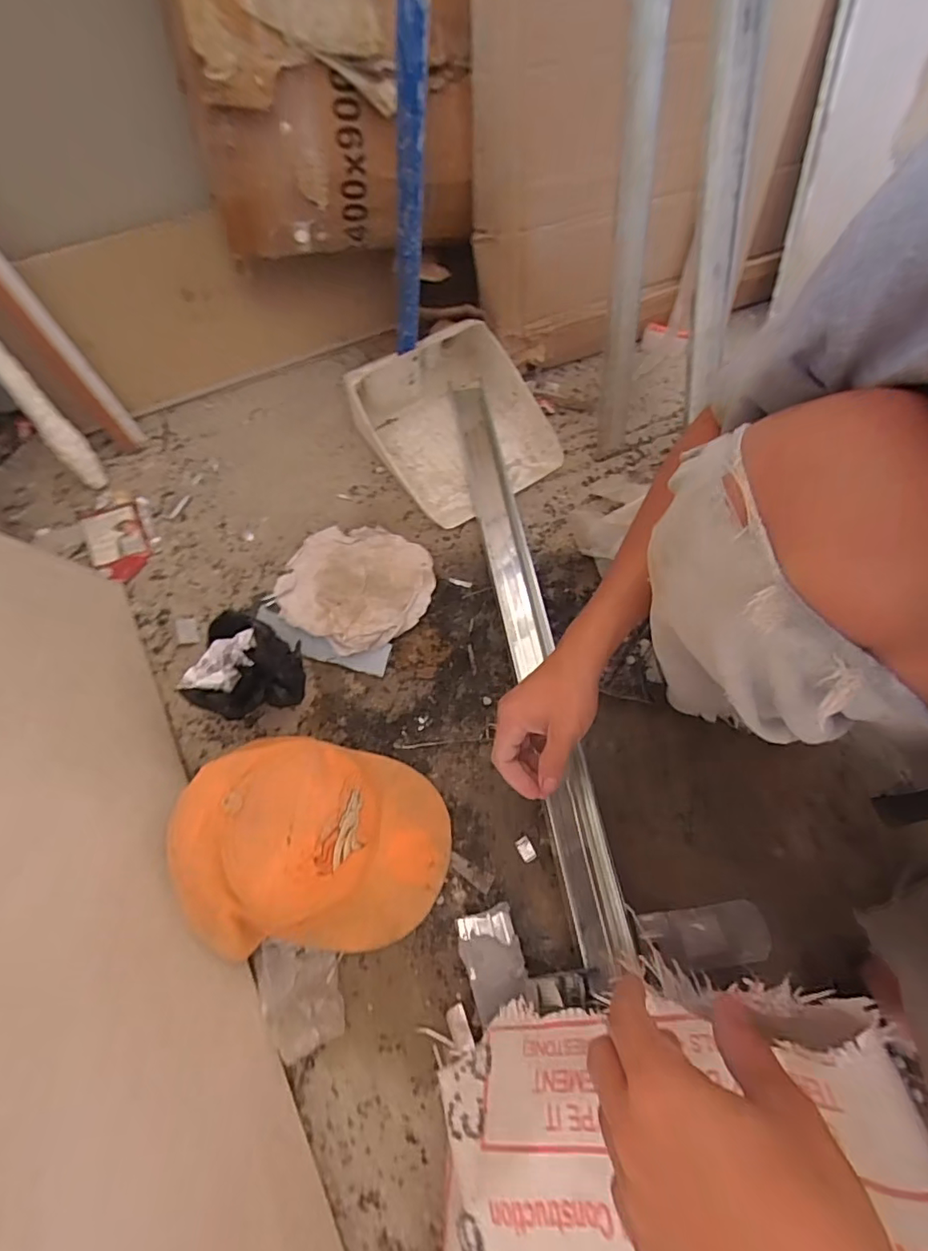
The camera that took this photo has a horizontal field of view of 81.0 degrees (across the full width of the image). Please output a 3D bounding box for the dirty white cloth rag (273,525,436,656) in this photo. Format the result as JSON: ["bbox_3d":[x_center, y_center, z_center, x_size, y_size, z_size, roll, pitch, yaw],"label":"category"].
[{"bbox_3d":[-0.129,-0.053,0.643,0.163,0.034,0.165,30,68,12],"label":"dirty white cloth rag"}]

